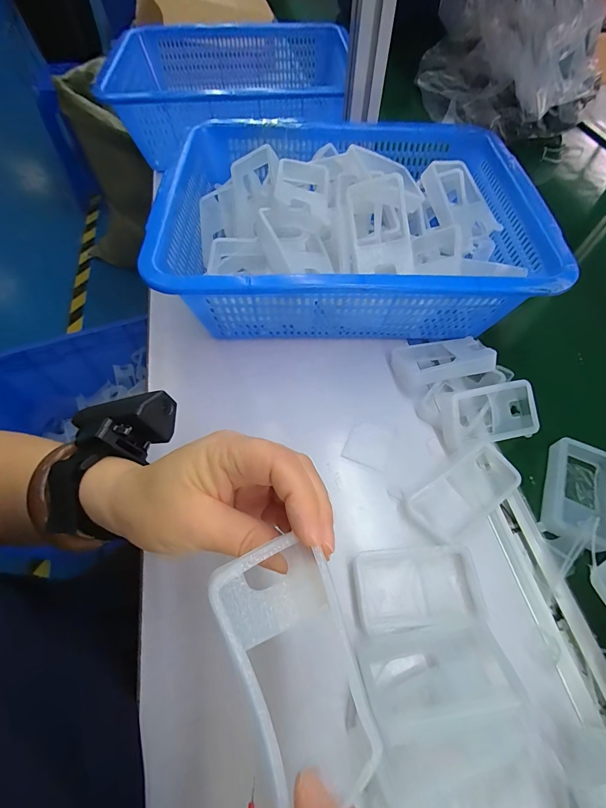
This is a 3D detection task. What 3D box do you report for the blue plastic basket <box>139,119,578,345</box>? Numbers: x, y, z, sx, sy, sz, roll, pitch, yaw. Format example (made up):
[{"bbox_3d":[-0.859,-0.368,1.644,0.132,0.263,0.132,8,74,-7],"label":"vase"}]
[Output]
[{"bbox_3d":[0.041,-0.202,0.407,0.349,0.114,0.299,-1,59,-1],"label":"blue plastic basket"}]

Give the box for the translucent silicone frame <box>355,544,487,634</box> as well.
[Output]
[{"bbox_3d":[0.088,0.143,0.276,0.093,0.014,0.054,-4,59,-3],"label":"translucent silicone frame"}]

